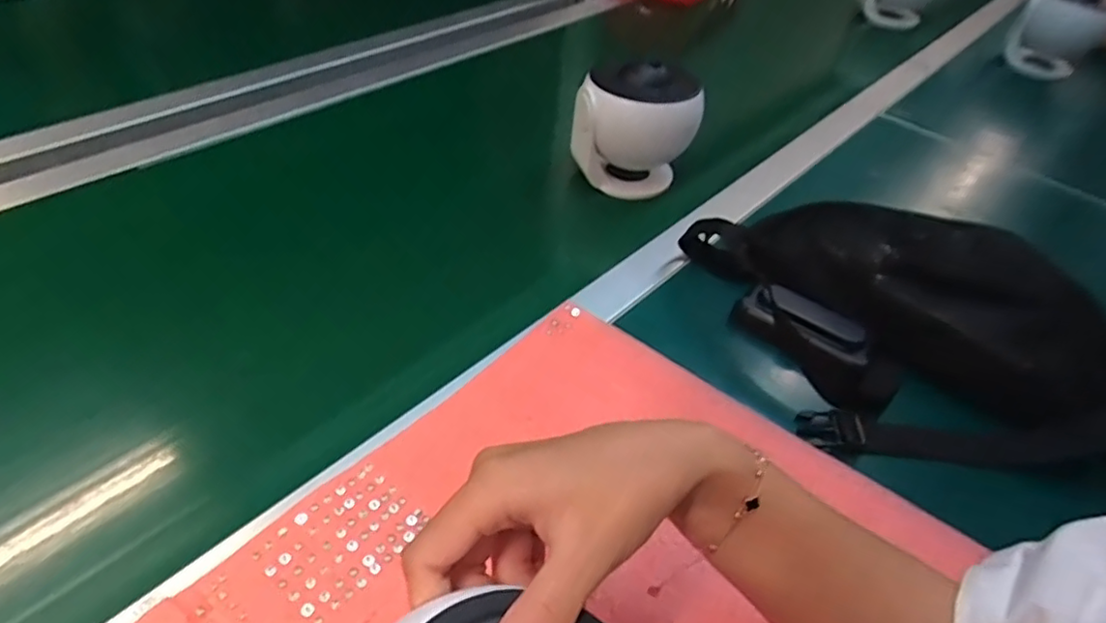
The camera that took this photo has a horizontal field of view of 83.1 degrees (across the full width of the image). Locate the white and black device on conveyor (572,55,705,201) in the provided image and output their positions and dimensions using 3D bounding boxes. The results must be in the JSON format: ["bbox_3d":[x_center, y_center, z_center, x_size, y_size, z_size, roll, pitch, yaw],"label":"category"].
[{"bbox_3d":[0.079,-0.176,0.622,0.117,0.112,0.096,14,47,3],"label":"white and black device on conveyor"}]

